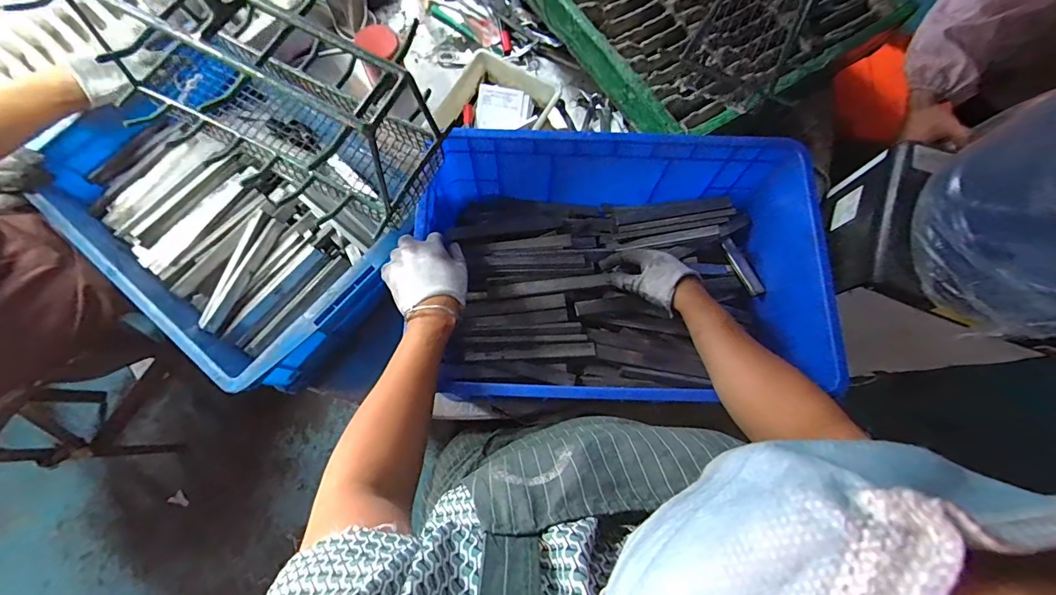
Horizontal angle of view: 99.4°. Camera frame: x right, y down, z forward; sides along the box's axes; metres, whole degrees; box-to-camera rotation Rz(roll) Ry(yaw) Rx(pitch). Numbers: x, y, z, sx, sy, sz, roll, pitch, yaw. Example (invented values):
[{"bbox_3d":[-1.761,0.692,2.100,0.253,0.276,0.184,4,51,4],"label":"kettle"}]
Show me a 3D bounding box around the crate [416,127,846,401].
[{"bbox_3d":[0.119,-0.044,0.634,0.496,0.182,0.321,1,75,-2],"label":"crate"}]

